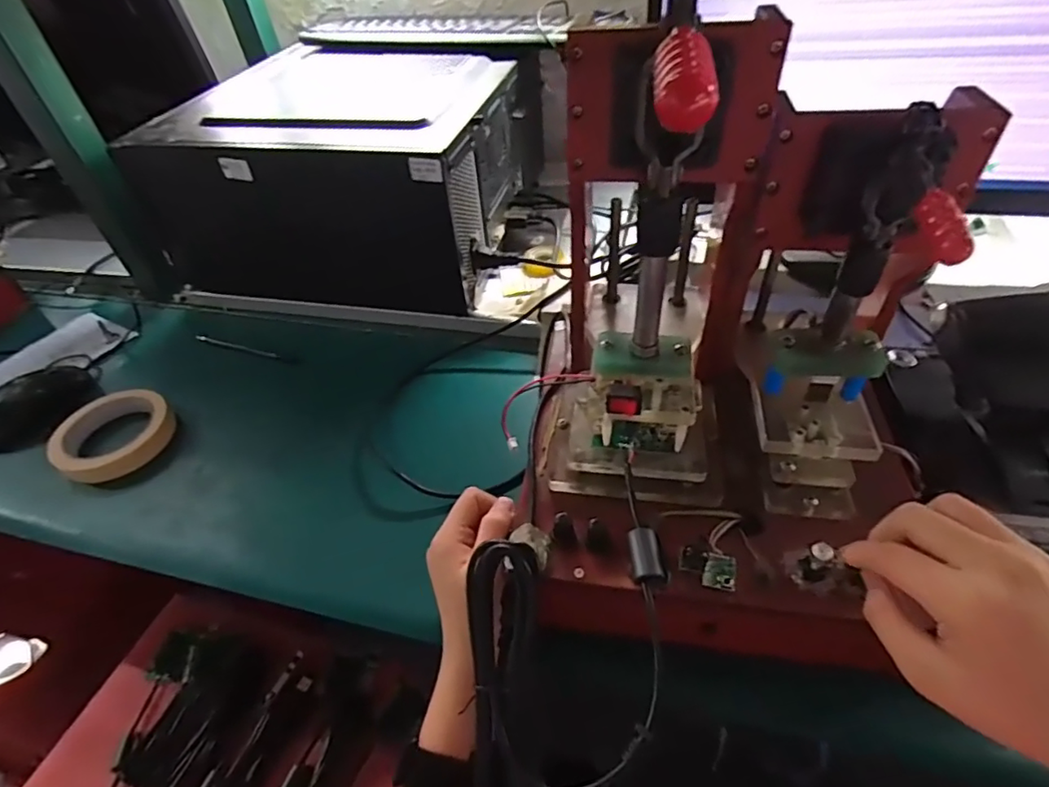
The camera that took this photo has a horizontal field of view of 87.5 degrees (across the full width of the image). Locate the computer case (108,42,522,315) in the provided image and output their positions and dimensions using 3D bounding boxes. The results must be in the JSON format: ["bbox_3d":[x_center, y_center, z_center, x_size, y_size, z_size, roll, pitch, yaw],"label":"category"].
[{"bbox_3d":[-0.225,-0.274,0.696,0.411,0.209,0.308,6,46,12],"label":"computer case"}]

